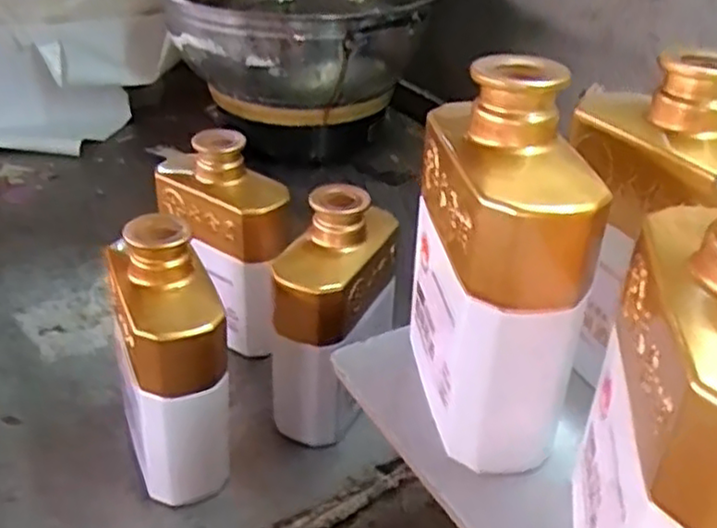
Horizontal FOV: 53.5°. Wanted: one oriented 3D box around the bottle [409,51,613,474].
[{"bbox_3d":[0.057,0.001,0.313,0.056,0.162,0.098,-6,35,-8],"label":"bottle"}]

